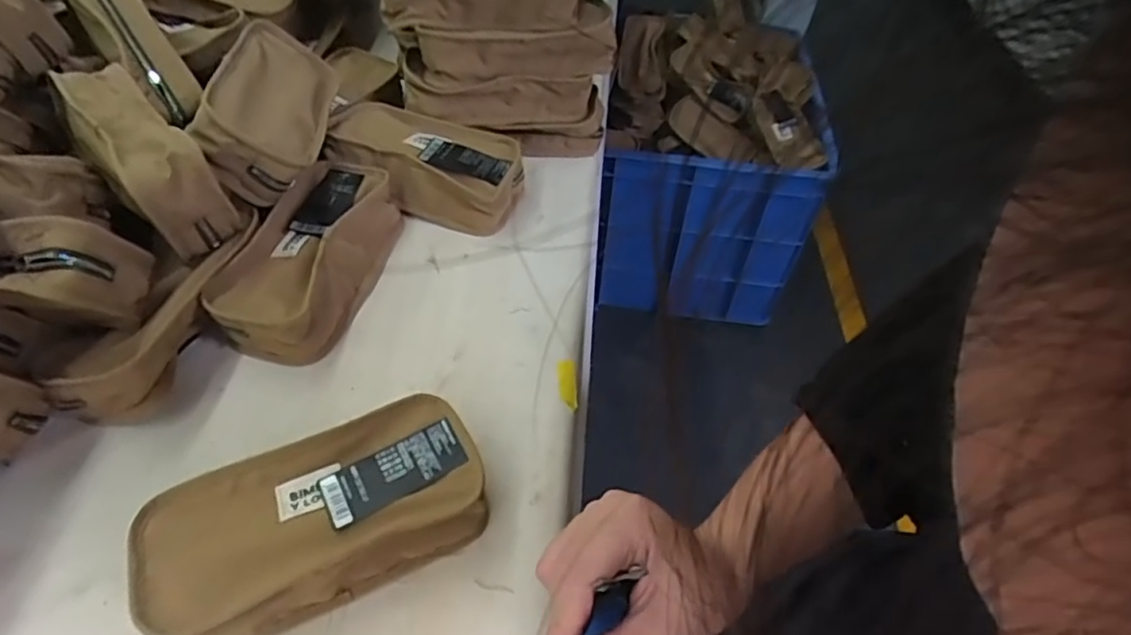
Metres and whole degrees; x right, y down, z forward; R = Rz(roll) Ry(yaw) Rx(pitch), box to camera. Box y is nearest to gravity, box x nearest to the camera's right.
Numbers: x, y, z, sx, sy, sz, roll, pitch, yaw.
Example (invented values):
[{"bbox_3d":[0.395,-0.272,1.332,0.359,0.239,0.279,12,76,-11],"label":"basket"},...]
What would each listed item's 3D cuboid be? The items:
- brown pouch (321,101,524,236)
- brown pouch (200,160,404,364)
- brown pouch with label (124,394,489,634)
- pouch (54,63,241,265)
[{"bbox_3d":[-0.135,-0.149,0.600,0.192,0.053,0.096,16,52,11],"label":"brown pouch"},{"bbox_3d":[-0.212,-0.054,0.521,0.097,0.052,0.192,9,51,5],"label":"brown pouch"},{"bbox_3d":[-0.145,0.123,0.375,0.187,0.053,0.092,-22,55,-19],"label":"brown pouch with label"},{"bbox_3d":[-0.333,-0.127,0.489,0.182,0.076,0.060,38,57,25],"label":"pouch"}]

